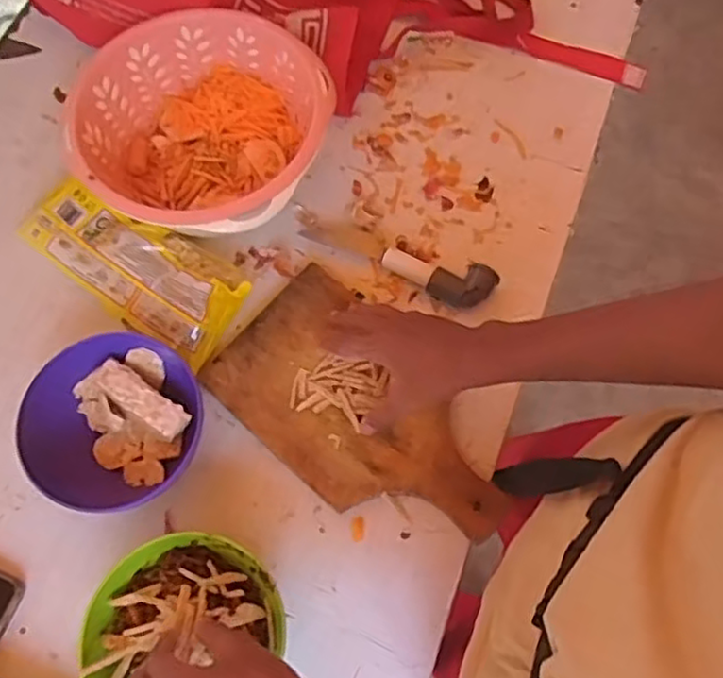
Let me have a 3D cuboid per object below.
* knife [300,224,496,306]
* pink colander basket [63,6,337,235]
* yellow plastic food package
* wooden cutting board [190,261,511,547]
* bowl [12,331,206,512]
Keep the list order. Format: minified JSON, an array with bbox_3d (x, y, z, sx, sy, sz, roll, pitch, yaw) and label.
[{"bbox_3d":[0.036,-0.079,0.685,0.195,0.024,0.041,23,71,9],"label":"knife"},{"bbox_3d":[-0.154,-0.201,0.698,0.236,0.103,0.230,0,69,1],"label":"pink colander basket"},{"bbox_3d":[-0.223,-0.074,0.678,0.227,0.044,0.101,32,73,12],"label":"yellow plastic food package"},{"bbox_3d":[0.004,0.069,0.641,0.296,0.015,0.163,38,75,13],"label":"wooden cutting board"},{"bbox_3d":[-0.214,0.074,0.602,0.156,0.078,0.148,0,69,1],"label":"bowl"}]

